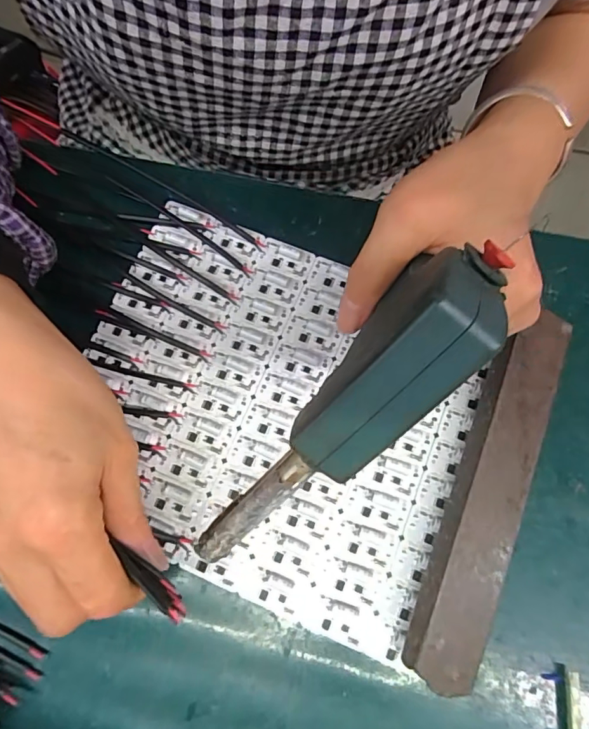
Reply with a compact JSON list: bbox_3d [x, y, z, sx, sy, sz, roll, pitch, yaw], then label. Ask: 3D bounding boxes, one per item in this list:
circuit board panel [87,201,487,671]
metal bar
[{"bbox_3d":[-0.018,0.023,0.277,0.224,0.012,0.193,21,73,6],"label":"circuit board panel"},{"bbox_3d":[0.103,0.062,0.254,0.038,0.028,0.196,21,73,6],"label":"metal bar"}]

